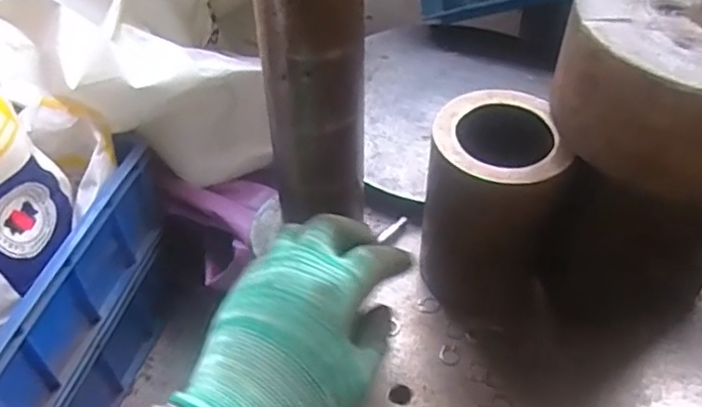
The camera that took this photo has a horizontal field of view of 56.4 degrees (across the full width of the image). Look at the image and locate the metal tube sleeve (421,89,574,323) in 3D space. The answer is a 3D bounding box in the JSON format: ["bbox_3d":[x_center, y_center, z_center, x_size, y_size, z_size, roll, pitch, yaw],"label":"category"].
[{"bbox_3d":[0.095,0.003,0.451,0.085,0.131,0.090,15,49,15],"label":"metal tube sleeve"}]

